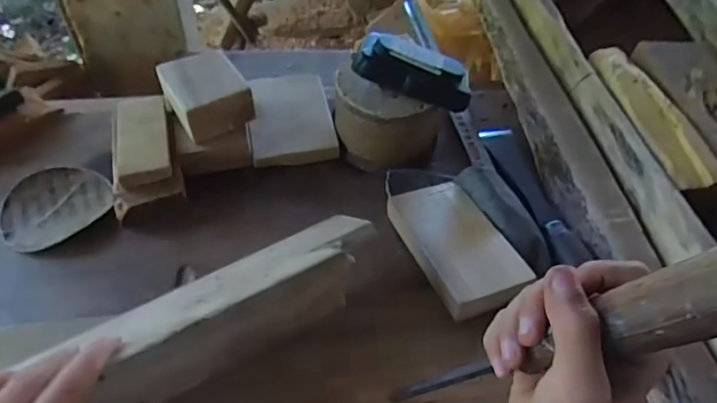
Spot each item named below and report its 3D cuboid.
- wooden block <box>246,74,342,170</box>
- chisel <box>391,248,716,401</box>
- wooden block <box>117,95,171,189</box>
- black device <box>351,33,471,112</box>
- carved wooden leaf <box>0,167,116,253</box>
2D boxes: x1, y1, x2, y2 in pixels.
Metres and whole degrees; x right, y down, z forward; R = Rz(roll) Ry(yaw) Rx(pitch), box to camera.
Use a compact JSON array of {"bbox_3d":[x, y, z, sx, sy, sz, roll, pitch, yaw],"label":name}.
[{"bbox_3d":[-0.071,-0.089,0.530,0.081,0.014,0.125,-7,52,-11],"label":"wooden block"},{"bbox_3d":[0.087,0.077,0.262,0.029,0.242,0.033,38,55,-1],"label":"chisel"},{"bbox_3d":[-0.192,-0.059,0.462,0.043,0.013,0.101,-9,53,-12],"label":"wooden block"},{"bbox_3d":[0.049,-0.114,0.463,0.106,0.035,0.038,19,51,-7],"label":"black device"},{"bbox_3d":[-0.264,0.003,0.452,0.088,0.009,0.081,3,51,-3],"label":"carved wooden leaf"}]

